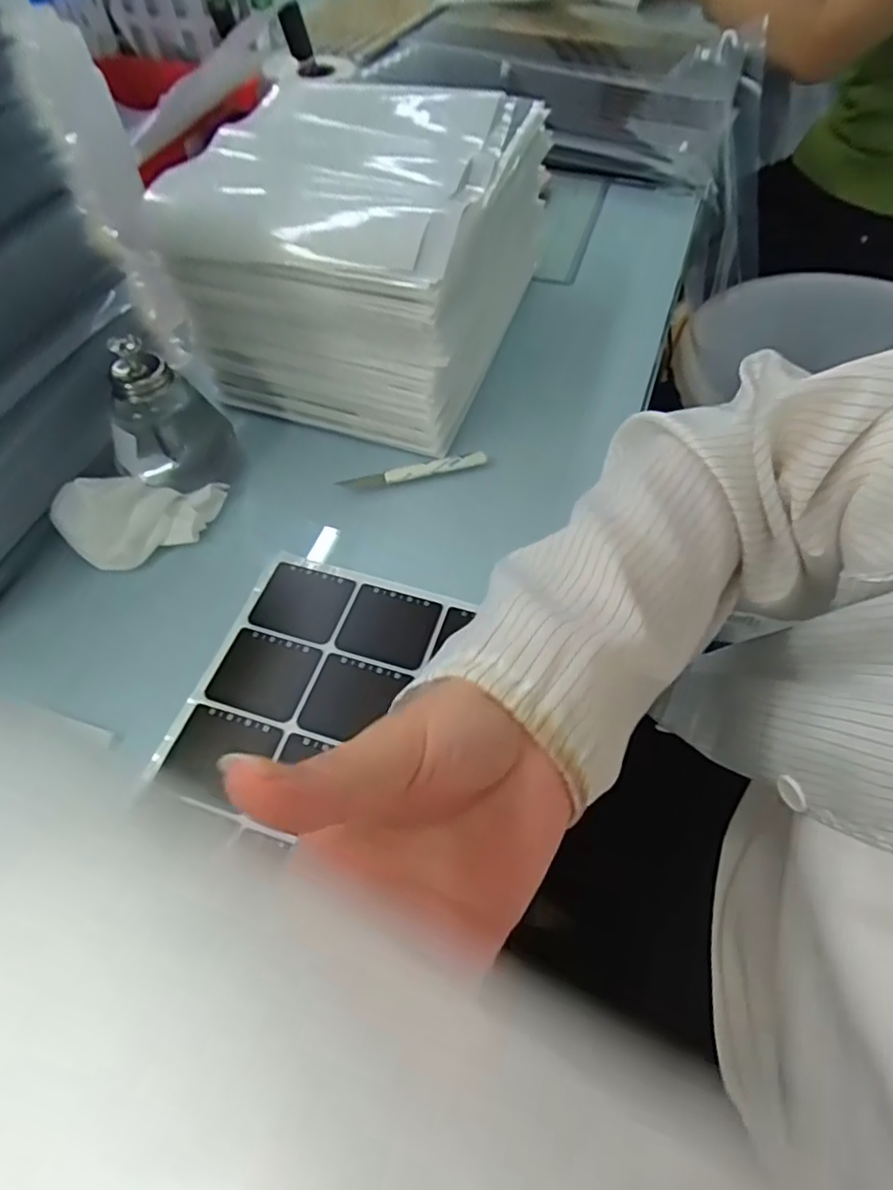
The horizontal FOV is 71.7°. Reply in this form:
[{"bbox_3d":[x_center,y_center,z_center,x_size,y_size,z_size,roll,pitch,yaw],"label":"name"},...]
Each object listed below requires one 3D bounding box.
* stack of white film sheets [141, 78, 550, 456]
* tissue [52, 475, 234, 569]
[{"bbox_3d":[-0.067,-0.281,0.491,0.242,0.136,0.273,14,57,9],"label":"stack of white film sheets"},{"bbox_3d":[-0.205,-0.052,0.418,0.100,0.028,0.065,3,60,-19],"label":"tissue"}]

